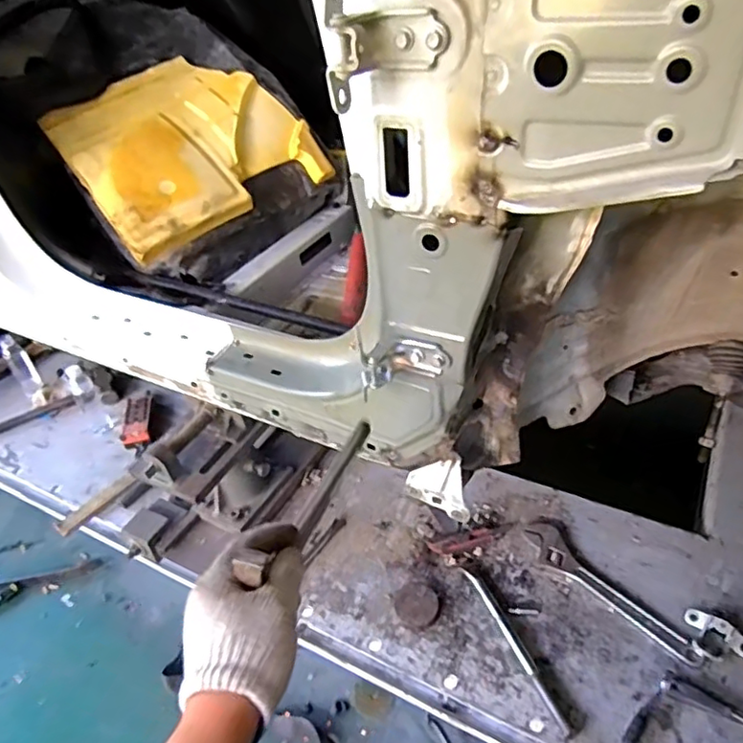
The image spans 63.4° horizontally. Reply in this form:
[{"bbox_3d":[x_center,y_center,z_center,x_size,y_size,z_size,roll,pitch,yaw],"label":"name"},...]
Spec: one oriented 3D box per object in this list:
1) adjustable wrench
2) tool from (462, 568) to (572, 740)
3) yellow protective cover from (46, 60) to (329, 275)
[{"bbox_3d":[0.422,0.399,1.100,0.070,0.025,0.352,-29,43,-24],"label":"adjustable wrench"},{"bbox_3d":[0.244,0.467,1.036,0.016,0.011,0.315,-18,40,-13],"label":"tool"},{"bbox_3d":[-0.419,-0.513,1.392,0.504,0.110,0.453,-33,74,-17],"label":"yellow protective cover"}]

